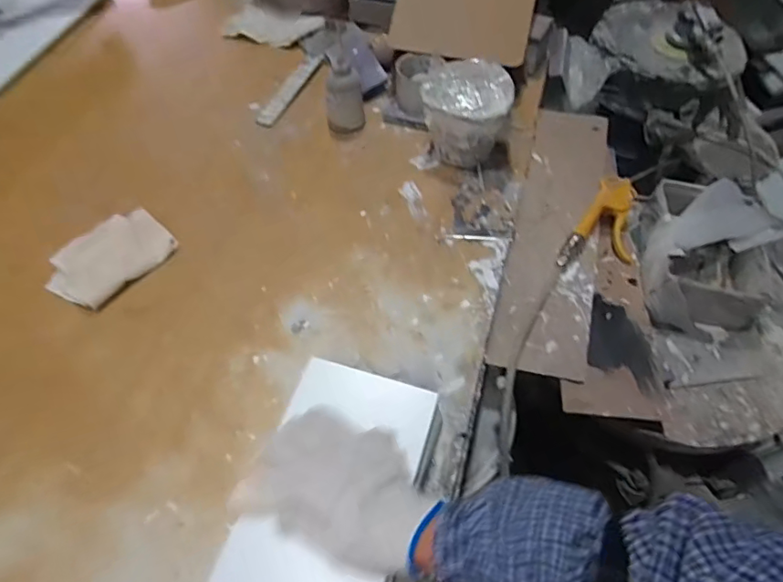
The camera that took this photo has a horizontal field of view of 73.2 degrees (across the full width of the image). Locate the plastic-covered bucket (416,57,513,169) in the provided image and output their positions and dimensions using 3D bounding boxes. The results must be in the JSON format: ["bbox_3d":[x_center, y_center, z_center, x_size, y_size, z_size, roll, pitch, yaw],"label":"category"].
[{"bbox_3d":[0.112,-0.275,0.805,0.124,0.109,0.145,18,57,8],"label":"plastic-covered bucket"}]

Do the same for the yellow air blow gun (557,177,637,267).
[{"bbox_3d":[0.299,-0.082,0.722,0.085,0.042,0.172,29,60,15],"label":"yellow air blow gun"}]

